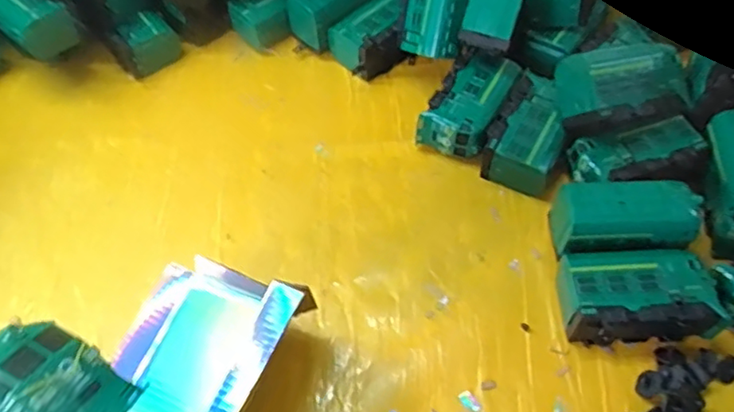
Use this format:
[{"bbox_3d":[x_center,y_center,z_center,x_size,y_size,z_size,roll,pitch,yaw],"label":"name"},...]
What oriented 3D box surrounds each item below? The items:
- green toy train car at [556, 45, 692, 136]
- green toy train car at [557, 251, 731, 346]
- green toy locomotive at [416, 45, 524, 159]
[{"bbox_3d":[0.193,-0.089,0.442,0.097,0.045,0.058,-10,57,-3],"label":"green toy train car"},{"bbox_3d":[0.178,0.060,0.392,0.096,0.040,0.055,0,56,3],"label":"green toy train car"},{"bbox_3d":[0.086,-0.083,0.498,0.056,0.041,0.095,24,61,18],"label":"green toy locomotive"}]

